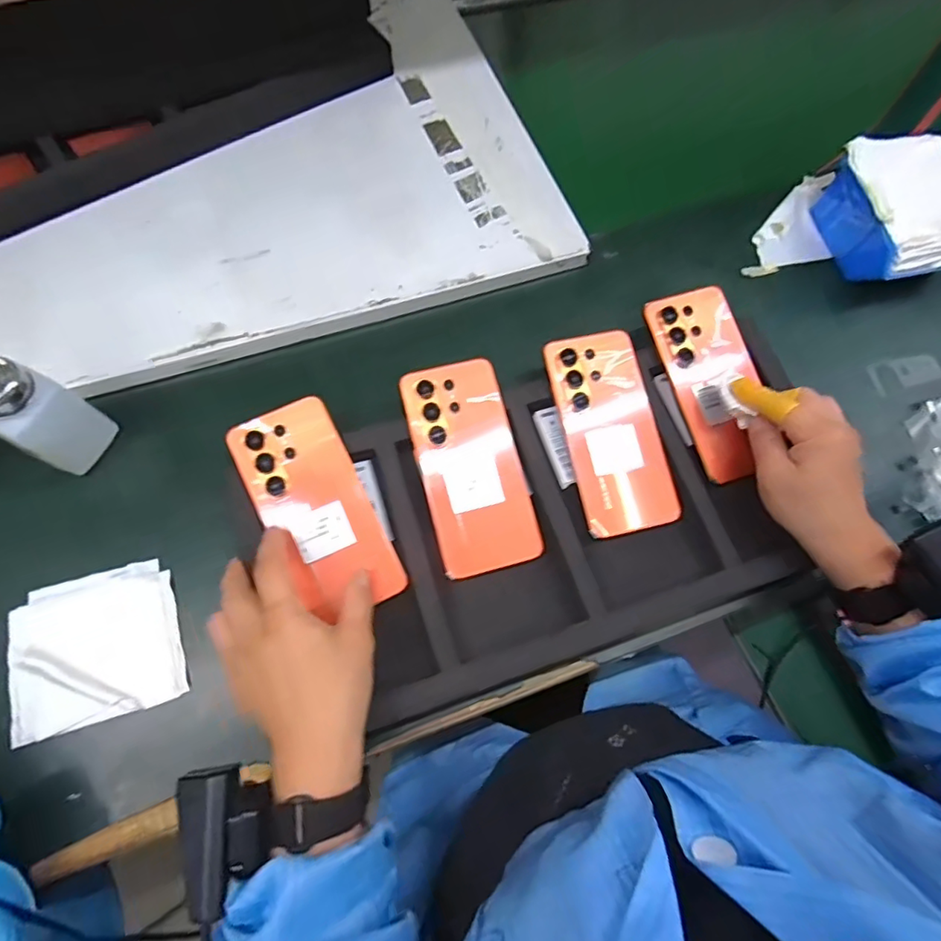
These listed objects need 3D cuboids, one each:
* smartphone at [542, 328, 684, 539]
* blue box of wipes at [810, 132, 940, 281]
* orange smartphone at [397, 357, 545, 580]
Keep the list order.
[{"bbox_3d":[0.120,-0.035,0.462,0.080,0.010,0.172,-12,81,-8],"label":"smartphone"},{"bbox_3d":[0.444,-0.259,0.561,0.123,0.087,0.139,-9,68,-7],"label":"blue box of wipes"},{"bbox_3d":[0.000,-0.005,0.444,0.082,0.005,0.170,-14,82,-9],"label":"orange smartphone"}]

